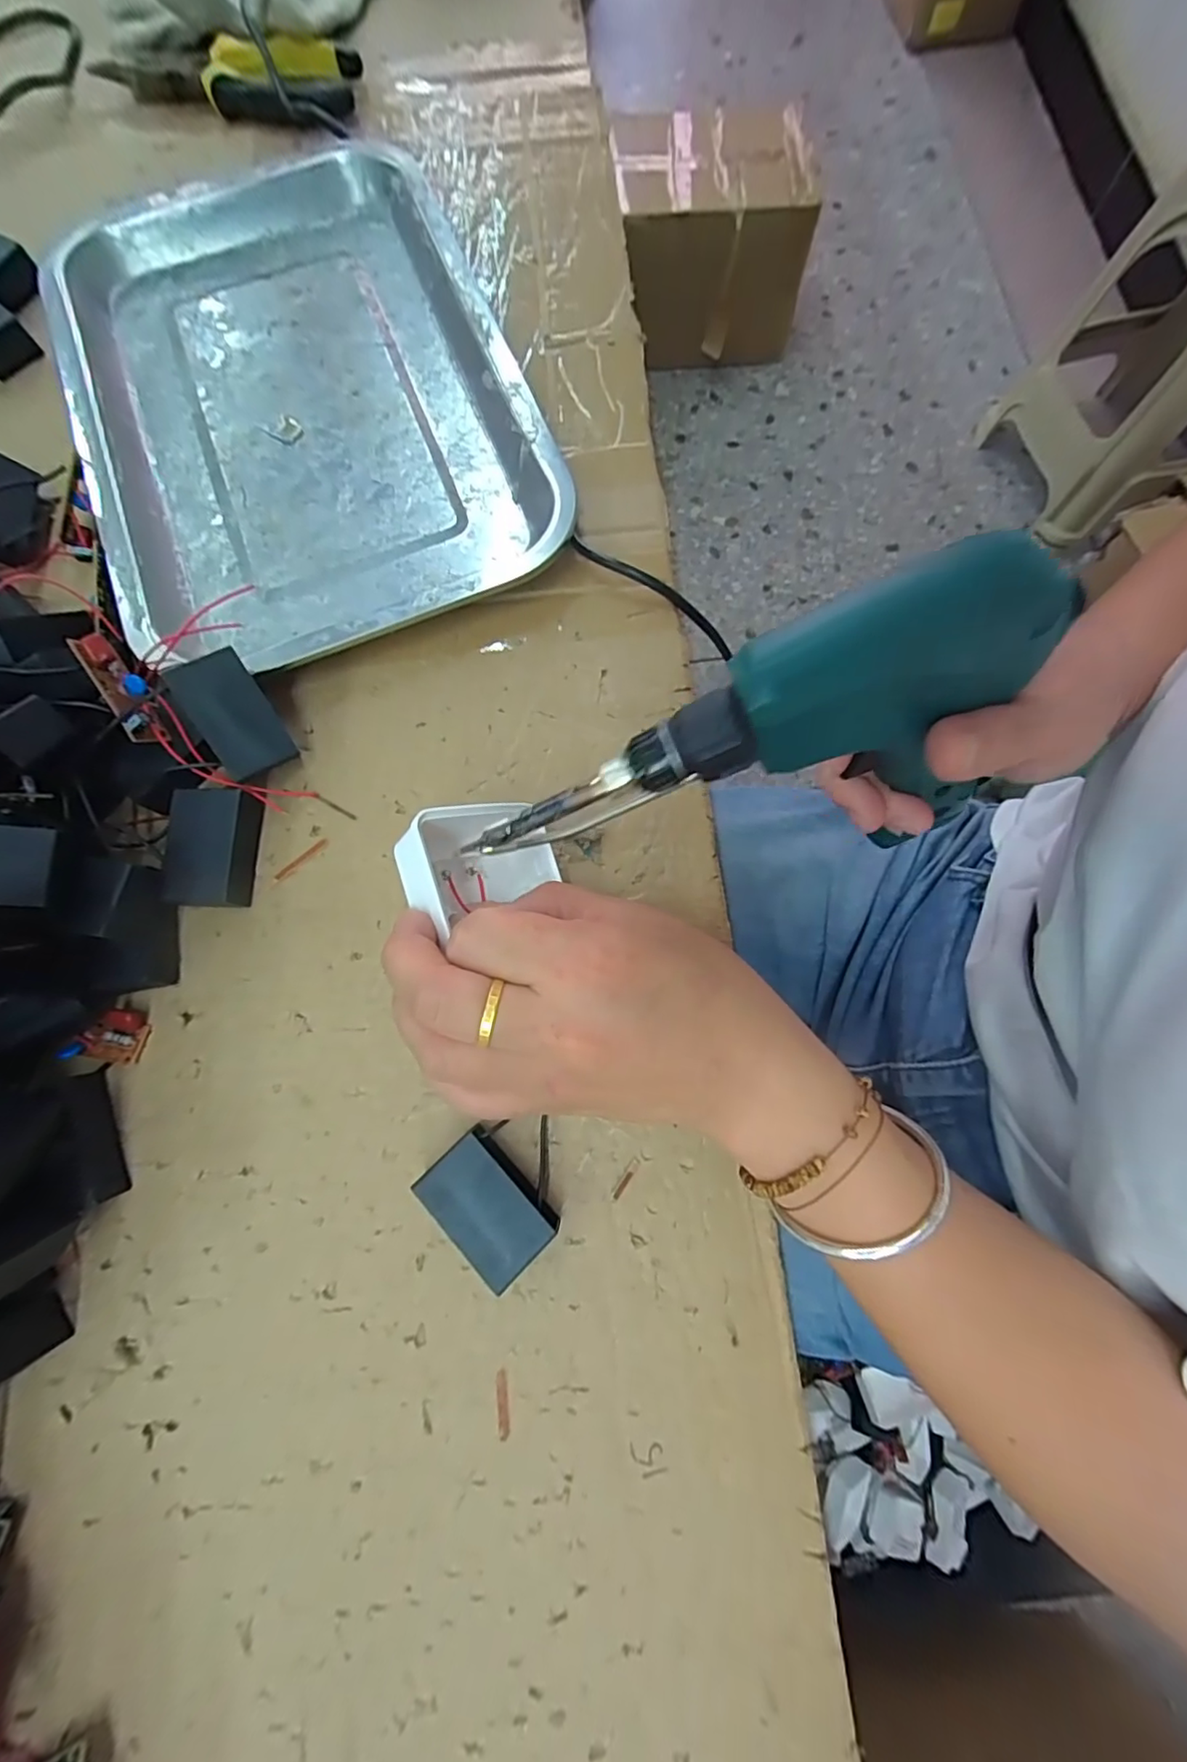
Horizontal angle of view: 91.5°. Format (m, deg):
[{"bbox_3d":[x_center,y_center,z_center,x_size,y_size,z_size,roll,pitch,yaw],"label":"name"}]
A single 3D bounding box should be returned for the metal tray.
[{"bbox_3d":[-0.149,-0.245,0.292,0.205,0.022,0.304,-22,78,-3],"label":"metal tray"}]

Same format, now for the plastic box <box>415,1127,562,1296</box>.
[{"bbox_3d":[-0.038,0.116,0.211,0.031,0.018,0.046,-42,80,-7],"label":"plastic box"}]

